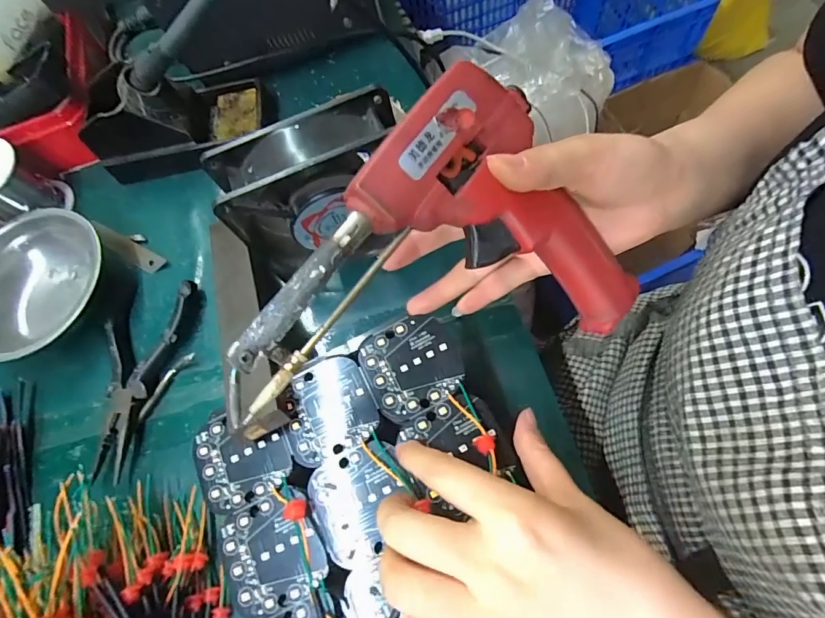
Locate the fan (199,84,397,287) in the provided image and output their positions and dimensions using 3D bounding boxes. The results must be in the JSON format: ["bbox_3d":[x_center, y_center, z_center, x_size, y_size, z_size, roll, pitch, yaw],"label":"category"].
[{"bbox_3d":[-0.061,-0.073,0.300,0.120,0.112,0.046,-18,68,-9],"label":"fan"}]

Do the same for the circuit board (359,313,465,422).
[{"bbox_3d":[0.001,0.031,0.257,0.057,0.004,0.054,-23,68,0],"label":"circuit board"}]

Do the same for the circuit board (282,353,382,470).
[{"bbox_3d":[-0.049,0.056,0.255,0.050,0.004,0.055,-24,68,0],"label":"circuit board"}]

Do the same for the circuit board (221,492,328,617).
[{"bbox_3d":[-0.074,0.127,0.233,0.048,0.005,0.052,-29,67,-3],"label":"circuit board"}]

